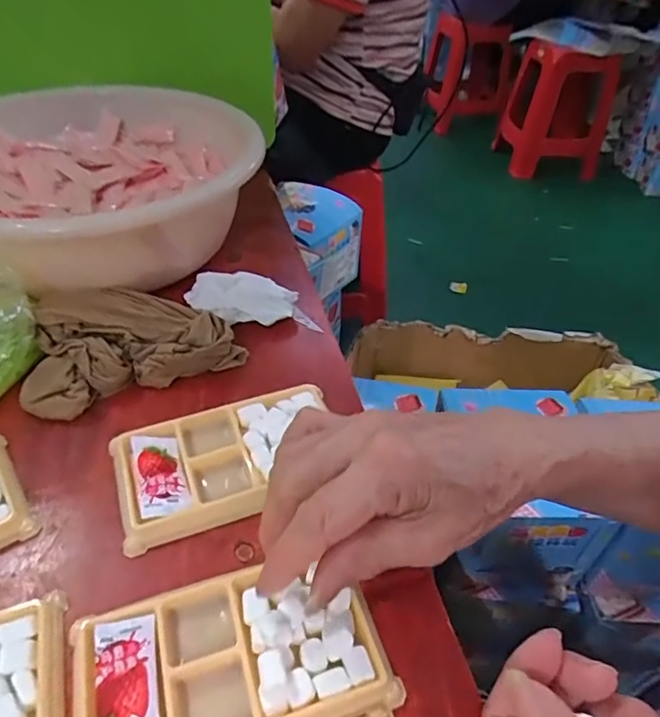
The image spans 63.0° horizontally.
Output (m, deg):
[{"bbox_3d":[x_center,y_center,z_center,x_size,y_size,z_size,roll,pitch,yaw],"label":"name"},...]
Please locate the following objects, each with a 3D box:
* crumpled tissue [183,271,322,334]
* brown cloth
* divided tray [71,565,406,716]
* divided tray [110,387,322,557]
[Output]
[{"bbox_3d":[-0.062,-0.045,0.430,0.104,0.027,0.037,14,43,11],"label":"crumpled tissue"},{"bbox_3d":[-0.142,-0.014,0.377,0.136,0.043,0.082,-18,46,-22],"label":"brown cloth"},{"bbox_3d":[-0.044,0.132,0.241,0.131,0.020,0.074,-11,44,-15],"label":"divided tray"},{"bbox_3d":[-0.059,0.061,0.325,0.129,0.014,0.074,-14,45,-18],"label":"divided tray"}]

